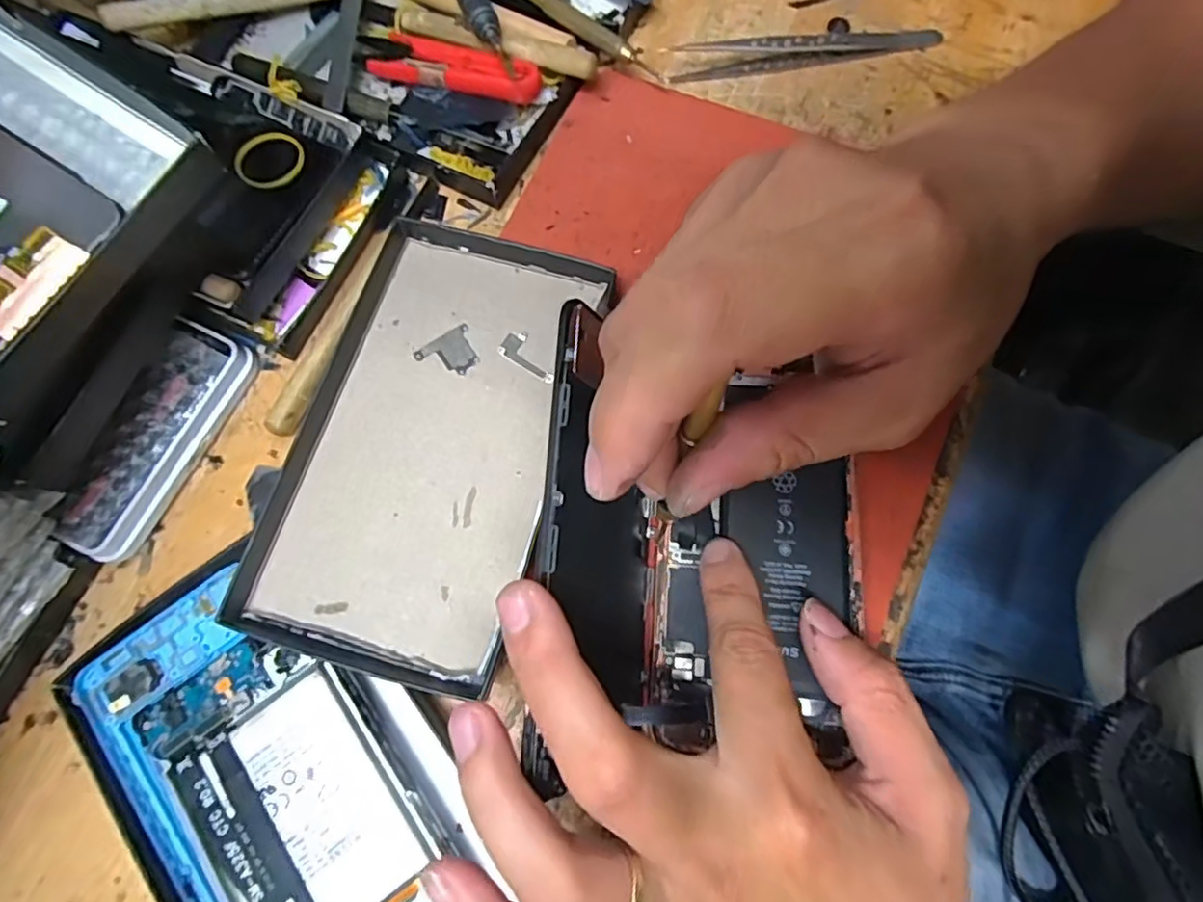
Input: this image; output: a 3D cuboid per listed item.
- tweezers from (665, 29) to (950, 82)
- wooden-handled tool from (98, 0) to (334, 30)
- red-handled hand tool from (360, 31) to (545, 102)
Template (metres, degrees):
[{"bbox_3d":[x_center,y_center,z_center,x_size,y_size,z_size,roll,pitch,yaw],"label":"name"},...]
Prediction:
[{"bbox_3d":[0.095,-0.187,0.290,0.124,0.012,0.011,-7,76,-1],"label":"tweezers"},{"bbox_3d":[-0.172,-0.208,0.290,0.103,0.009,0.009,-21,76,-17],"label":"wooden-handled tool"},{"bbox_3d":[-0.071,-0.176,0.285,0.092,0.014,0.025,17,77,5],"label":"red-handled hand tool"}]

